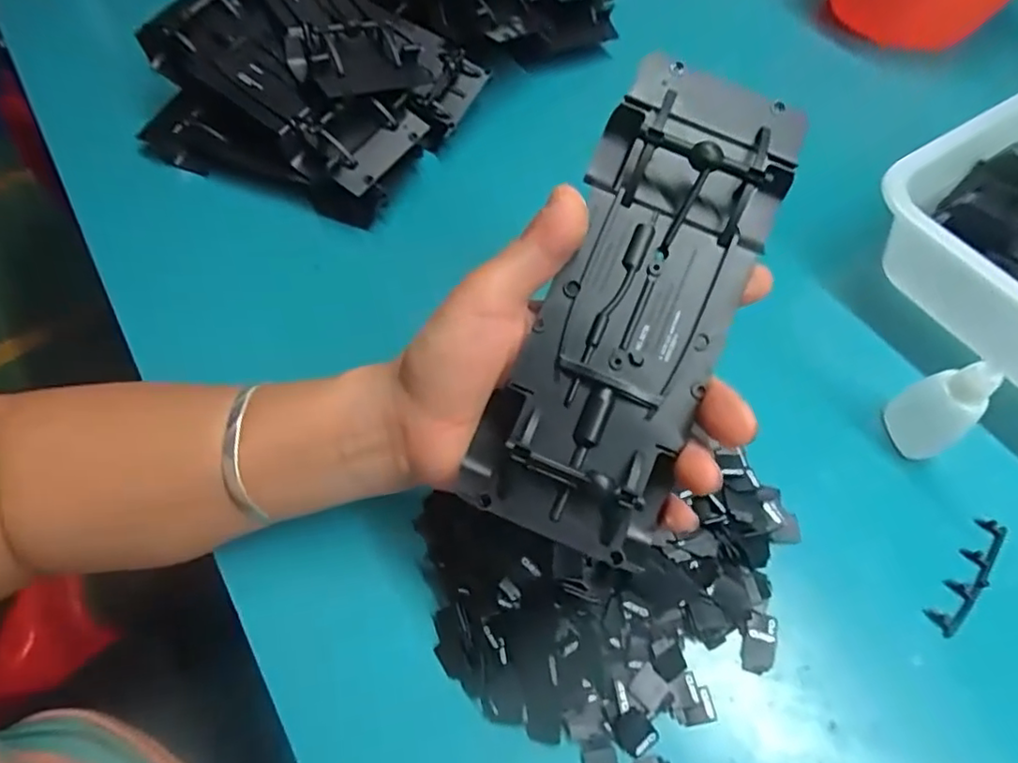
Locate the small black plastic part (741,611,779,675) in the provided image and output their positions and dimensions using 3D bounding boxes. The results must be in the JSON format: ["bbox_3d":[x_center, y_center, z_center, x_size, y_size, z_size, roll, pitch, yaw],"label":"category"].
[{"bbox_3d":[0.115,0.119,0.272,0.015,0.004,0.026,15,62,9],"label":"small black plastic part"}]

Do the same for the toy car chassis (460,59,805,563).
[{"bbox_3d":[0.051,-0.033,0.233,0.072,0.036,0.193,22,81,13],"label":"toy car chassis"}]

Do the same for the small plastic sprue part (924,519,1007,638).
[{"bbox_3d":[0.223,0.093,0.288,0.015,0.006,0.068,39,68,20],"label":"small plastic sprue part"}]

